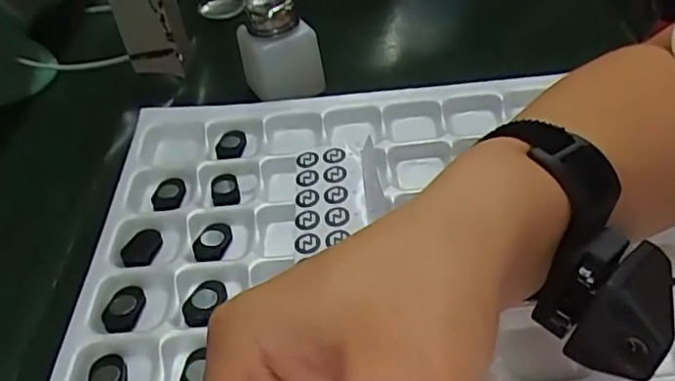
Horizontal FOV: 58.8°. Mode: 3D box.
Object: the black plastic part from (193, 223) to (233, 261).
[{"bbox_3d":[-0.075,0.031,0.362,0.019,0.008,0.028,4,44,11],"label":"black plastic part"}]

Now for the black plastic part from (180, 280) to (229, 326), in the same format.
[{"bbox_3d":[-0.073,0.061,0.327,0.018,0.004,0.031,11,46,18],"label":"black plastic part"}]

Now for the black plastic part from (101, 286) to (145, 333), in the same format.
[{"bbox_3d":[-0.118,0.066,0.330,0.018,0.008,0.029,-2,43,5],"label":"black plastic part"}]

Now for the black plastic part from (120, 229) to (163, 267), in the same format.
[{"bbox_3d":[-0.119,0.035,0.361,0.020,0.011,0.031,-1,44,6],"label":"black plastic part"}]

